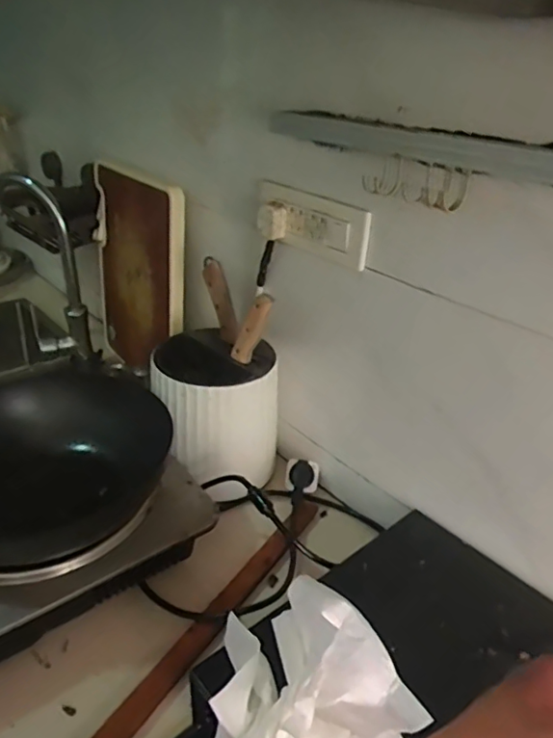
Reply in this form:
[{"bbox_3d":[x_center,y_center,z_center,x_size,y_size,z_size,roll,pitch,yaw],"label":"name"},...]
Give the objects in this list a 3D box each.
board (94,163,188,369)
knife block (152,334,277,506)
[{"bbox_3d":[-0.263,-0.165,1.045,0.044,0.364,0.288,-19,36,-38],"label":"board"},{"bbox_3d":[-0.099,0.063,0.833,0.162,0.208,0.153,23,35,31],"label":"knife block"}]

